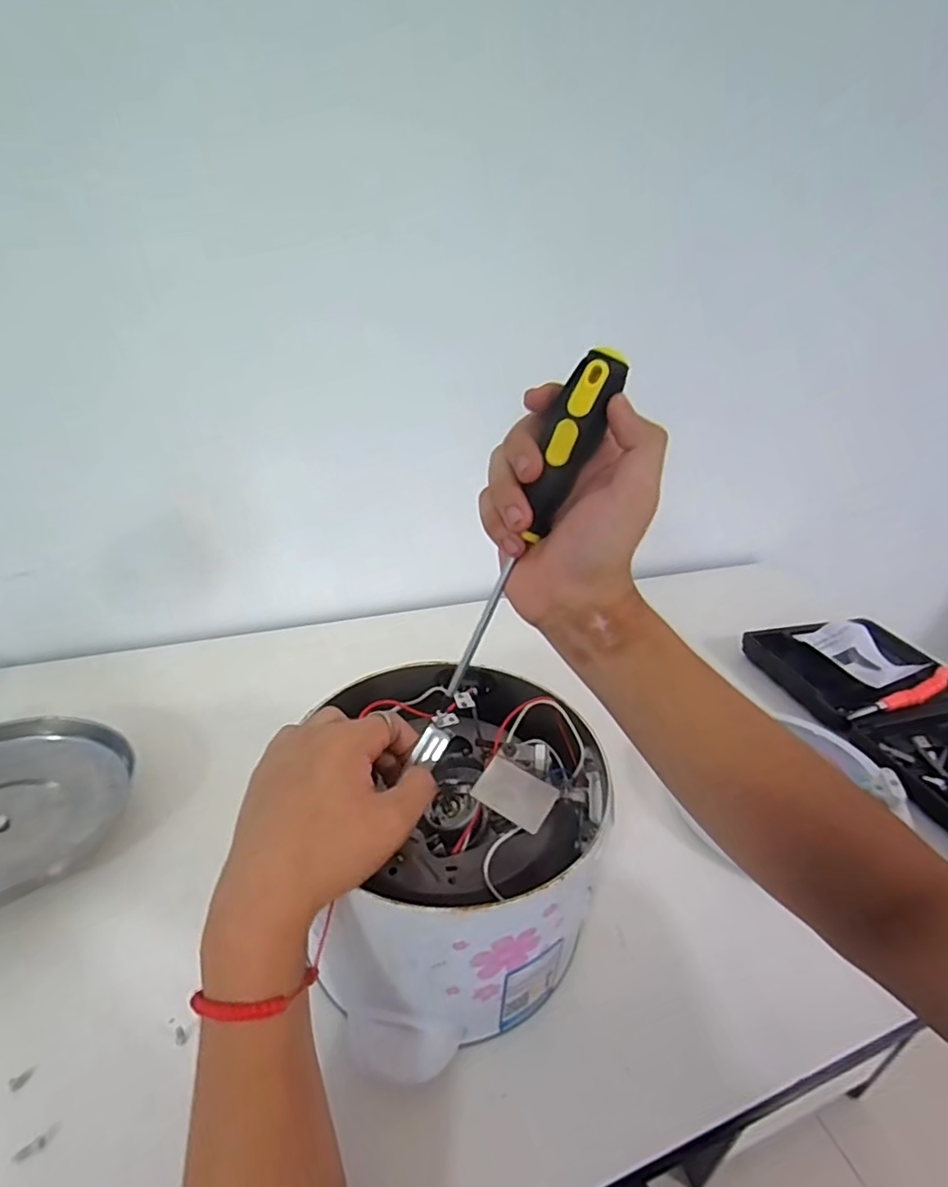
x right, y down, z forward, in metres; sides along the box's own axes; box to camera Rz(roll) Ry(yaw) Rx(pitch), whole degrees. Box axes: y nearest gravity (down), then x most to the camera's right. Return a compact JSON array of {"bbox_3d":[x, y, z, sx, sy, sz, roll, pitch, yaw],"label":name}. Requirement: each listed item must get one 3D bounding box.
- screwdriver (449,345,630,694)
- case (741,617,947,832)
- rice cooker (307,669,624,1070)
[{"bbox_3d":[0.032,-0.033,0.337,0.030,0.213,0.023,14,23,-27],"label":"screwdriver"},{"bbox_3d":[0.504,0.141,0.660,0.219,0.052,0.349,-6,30,-18],"label":"case"},{"bbox_3d":[-0.010,0.164,0.403,0.183,0.146,0.190,-9,31,-22],"label":"rice cooker"}]

